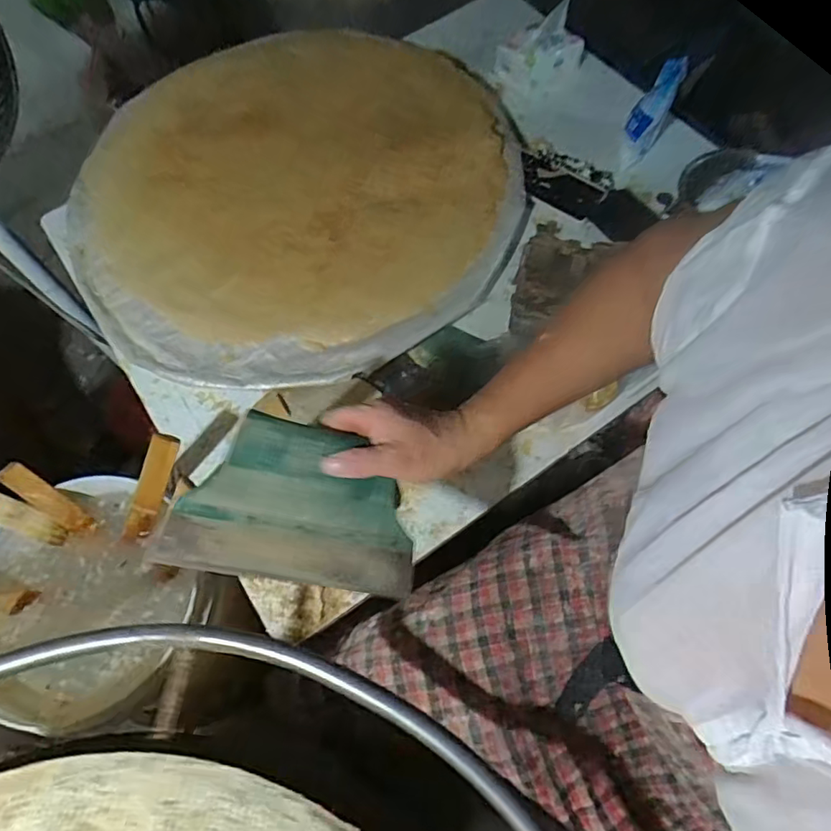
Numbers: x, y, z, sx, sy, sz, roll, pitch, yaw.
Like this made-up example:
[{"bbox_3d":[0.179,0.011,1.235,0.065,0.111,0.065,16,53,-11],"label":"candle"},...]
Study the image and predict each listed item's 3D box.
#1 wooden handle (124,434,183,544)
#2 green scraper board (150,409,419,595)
[{"bbox_3d":[-0.322,0.091,0.701,0.033,0.184,0.010,20,31,-20],"label":"wooden handle"},{"bbox_3d":[-0.086,0.071,0.453,0.192,0.006,0.123,14,92,-16],"label":"green scraper board"}]

